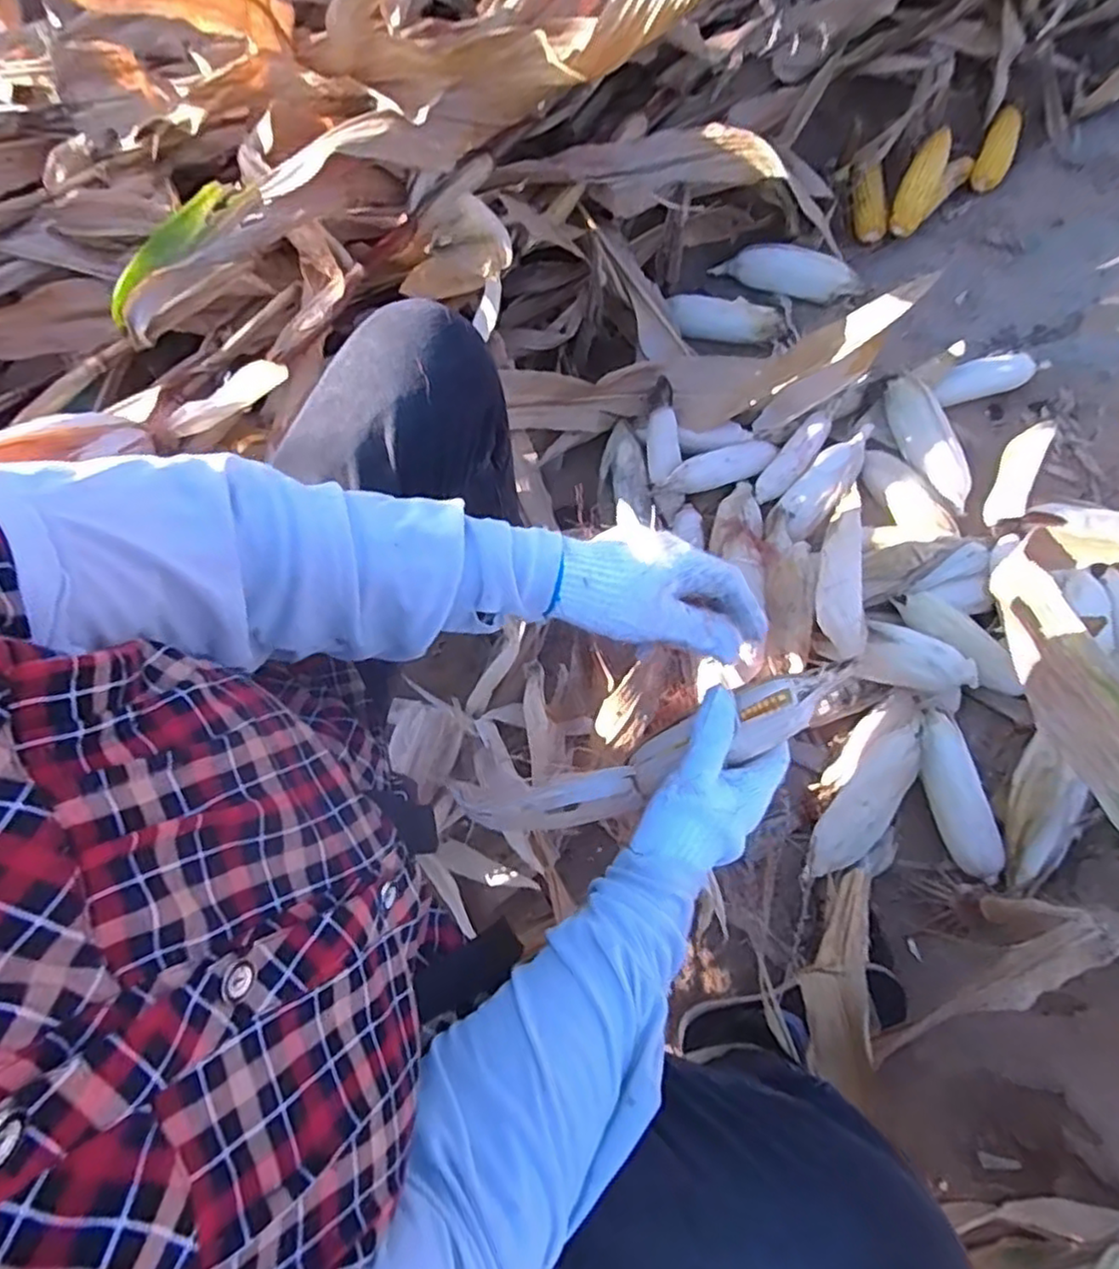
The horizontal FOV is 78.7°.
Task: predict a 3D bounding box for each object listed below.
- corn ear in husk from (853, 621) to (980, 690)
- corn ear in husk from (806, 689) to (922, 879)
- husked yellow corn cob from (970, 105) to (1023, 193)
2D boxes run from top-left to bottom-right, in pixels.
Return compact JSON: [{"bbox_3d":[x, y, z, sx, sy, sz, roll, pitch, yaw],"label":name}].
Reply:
[{"bbox_3d":[0.437,0.029,0.831,0.144,0.057,0.060,16,71,8],"label":"corn ear in husk"},{"bbox_3d":[0.366,0.177,0.813,0.073,0.074,0.246,25,73,11],"label":"corn ear in husk"},{"bbox_3d":[0.739,-0.819,1.141,0.058,0.045,0.165,28,73,12],"label":"husked yellow corn cob"}]

